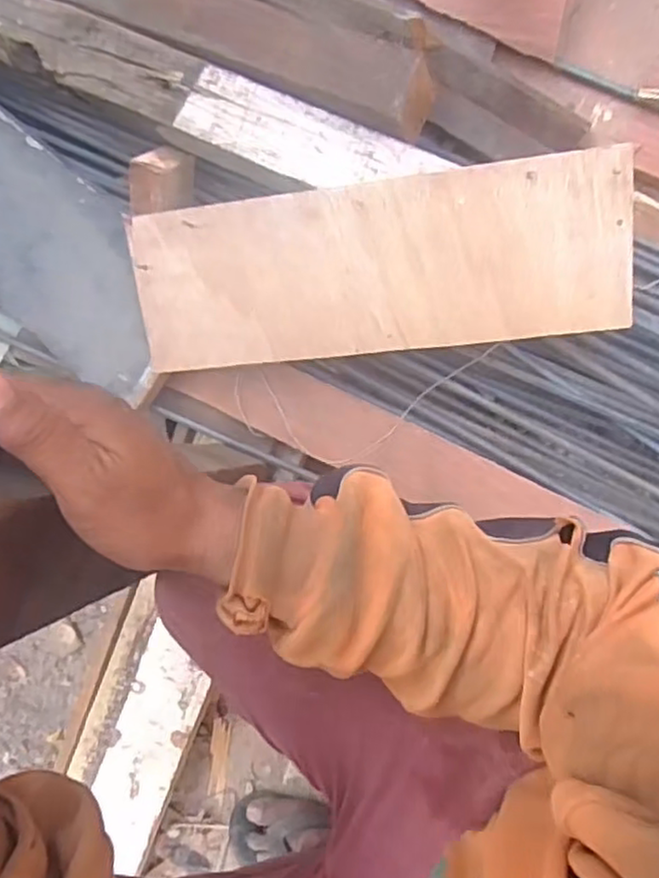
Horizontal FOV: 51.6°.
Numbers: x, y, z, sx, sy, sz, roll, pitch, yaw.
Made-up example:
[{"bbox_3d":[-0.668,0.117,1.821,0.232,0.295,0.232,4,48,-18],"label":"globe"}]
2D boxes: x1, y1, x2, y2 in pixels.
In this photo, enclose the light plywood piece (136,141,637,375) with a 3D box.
[{"bbox_3d":[0.032,-0.138,0.557,0.398,0.012,0.133,-4,109,12],"label":"light plywood piece"}]

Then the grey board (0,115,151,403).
[{"bbox_3d":[-0.338,-0.231,0.661,0.459,0.013,0.161,39,115,9],"label":"grey board"}]

